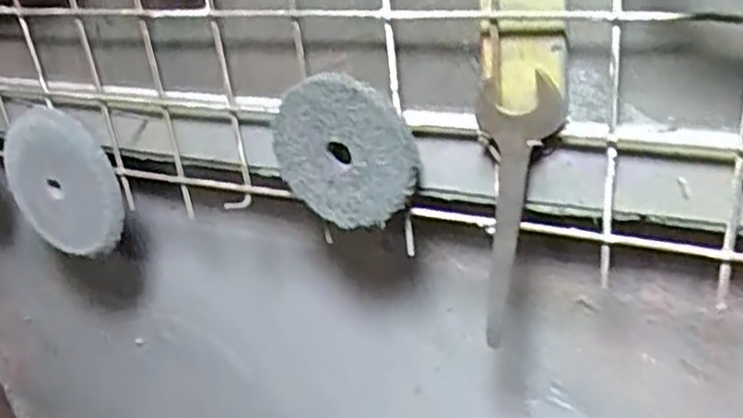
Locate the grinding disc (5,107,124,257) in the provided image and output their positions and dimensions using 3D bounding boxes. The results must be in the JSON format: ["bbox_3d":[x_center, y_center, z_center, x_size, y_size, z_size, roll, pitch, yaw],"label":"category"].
[{"bbox_3d":[-0.230,-0.017,0.542,0.103,0.111,0.017,-16,13,30],"label":"grinding disc"}]

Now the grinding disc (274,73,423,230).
[{"bbox_3d":[-0.014,-0.031,0.418,0.087,0.093,0.014,39,38,3],"label":"grinding disc"}]

